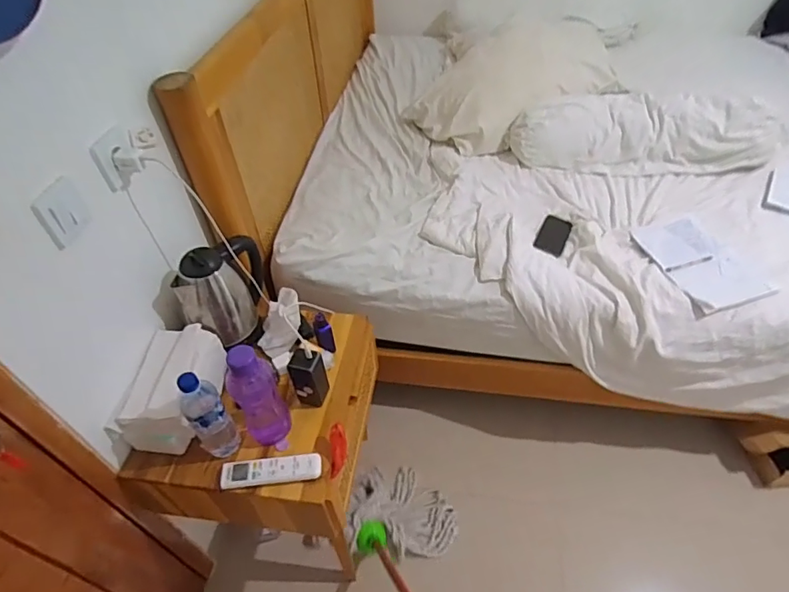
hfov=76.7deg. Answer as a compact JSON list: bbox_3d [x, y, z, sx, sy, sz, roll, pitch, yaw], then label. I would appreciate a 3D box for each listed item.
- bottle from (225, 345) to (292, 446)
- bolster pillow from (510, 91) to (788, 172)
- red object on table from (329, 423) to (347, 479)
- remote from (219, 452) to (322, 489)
[{"bbox_3d":[-0.257,0.182,0.934,0.089,0.225,0.081,-26,51,-18],"label":"bottle"},{"bbox_3d":[0.787,-0.540,1.621,0.786,0.187,0.235,4,48,9],"label":"bolster pillow"},{"bbox_3d":[-0.109,0.298,0.962,0.032,0.020,0.098,0,83,5],"label":"red object on table"},{"bbox_3d":[-0.230,0.329,0.941,0.184,0.023,0.049,-7,47,-2],"label":"remote"}]

